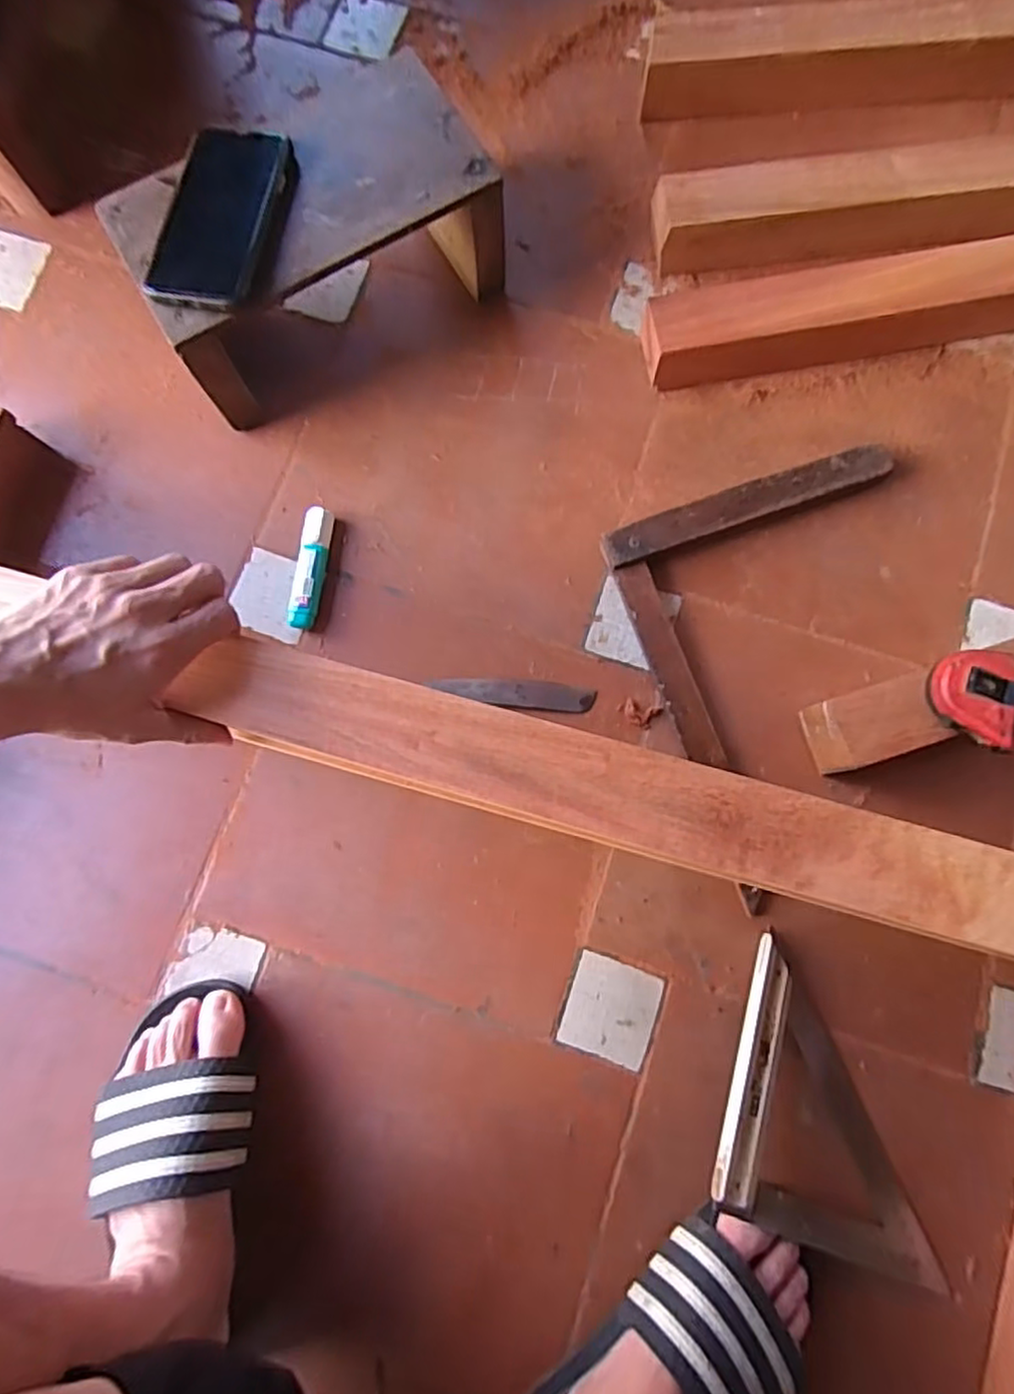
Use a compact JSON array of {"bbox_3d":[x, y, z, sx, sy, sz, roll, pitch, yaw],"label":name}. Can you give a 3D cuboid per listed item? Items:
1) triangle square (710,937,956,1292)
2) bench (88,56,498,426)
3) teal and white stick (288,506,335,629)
[{"bbox_3d":[0.204,0.321,0.483,0.133,0.023,0.246,-21,82,-25],"label":"triangle square"},{"bbox_3d":[-0.161,-0.386,0.580,0.285,0.128,0.153,-29,80,-4],"label":"bench"},{"bbox_3d":[-0.170,-0.111,0.585,0.026,0.018,0.105,6,80,3],"label":"teal and white stick"}]

